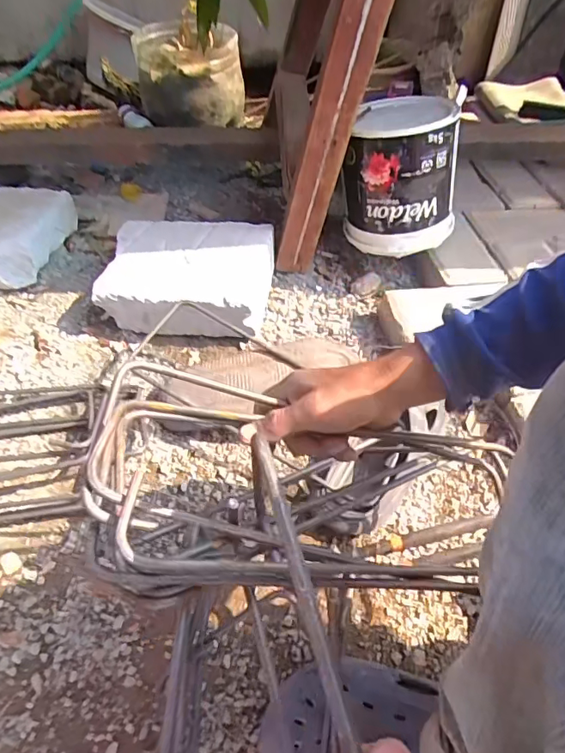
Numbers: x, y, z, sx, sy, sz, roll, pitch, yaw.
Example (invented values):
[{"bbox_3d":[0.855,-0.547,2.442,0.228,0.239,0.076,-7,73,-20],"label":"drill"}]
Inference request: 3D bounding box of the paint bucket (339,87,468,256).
[{"bbox_3d":[0.190,-0.317,0.787,0.166,0.189,0.166,13,47,8],"label":"paint bucket"}]

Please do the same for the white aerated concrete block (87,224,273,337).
[{"bbox_3d":[-0.145,-0.155,0.769,0.243,0.090,0.199,11,47,5],"label":"white aerated concrete block"}]

